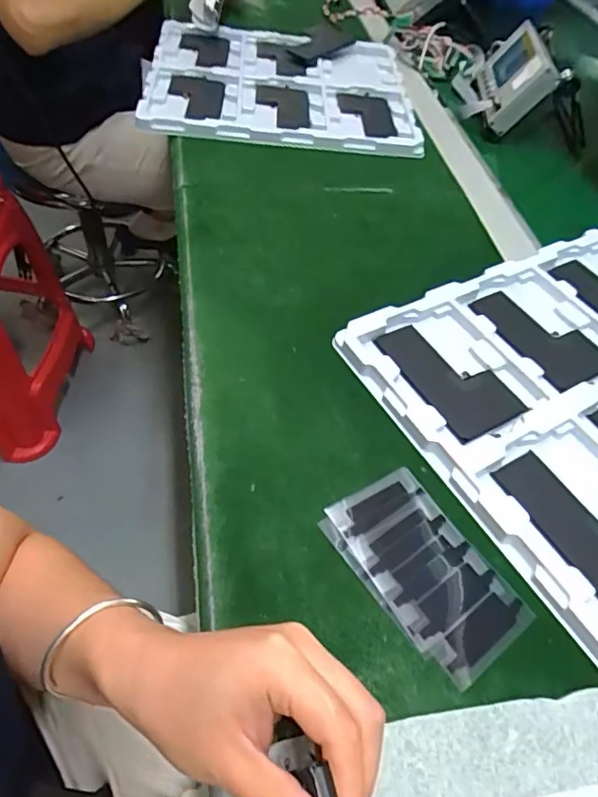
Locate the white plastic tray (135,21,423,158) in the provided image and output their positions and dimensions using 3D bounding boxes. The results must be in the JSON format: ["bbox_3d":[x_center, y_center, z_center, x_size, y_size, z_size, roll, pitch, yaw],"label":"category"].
[{"bbox_3d":[-0.020,-0.410,0.683,0.326,0.035,0.300,-1,52,-6],"label":"white plastic tray"}]

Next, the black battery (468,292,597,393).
[{"bbox_3d":[0.200,-0.053,0.441,0.066,0.008,0.111,-21,58,-21],"label":"black battery"}]

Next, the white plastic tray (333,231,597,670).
[{"bbox_3d":[0.232,-0.007,0.407,0.312,0.017,0.280,-23,58,-22],"label":"white plastic tray"}]

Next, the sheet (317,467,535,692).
[{"bbox_3d":[0.074,0.100,0.316,0.068,0.006,0.118,-29,61,-25],"label":"sheet"}]

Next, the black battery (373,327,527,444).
[{"bbox_3d":[0.113,-0.019,0.405,0.067,0.004,0.110,-25,59,-23],"label":"black battery"}]

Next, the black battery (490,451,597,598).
[{"bbox_3d":[0.182,0.078,0.340,0.066,0.005,0.108,-25,59,-23],"label":"black battery"}]

